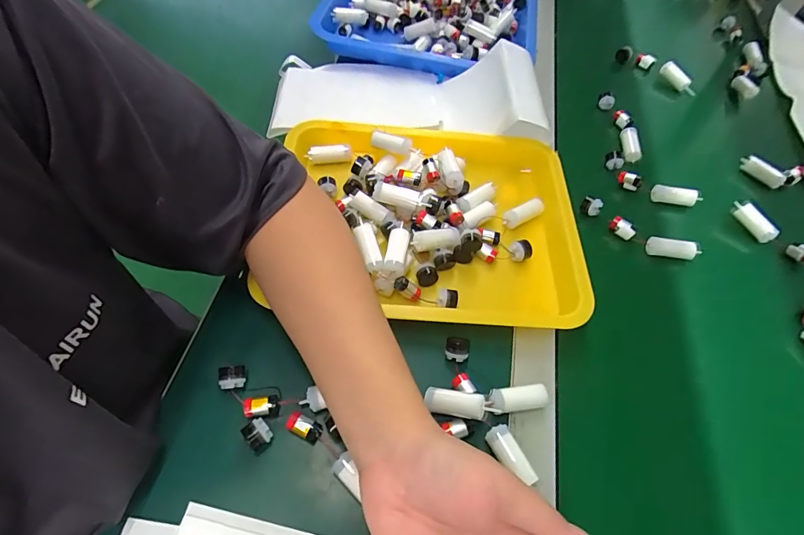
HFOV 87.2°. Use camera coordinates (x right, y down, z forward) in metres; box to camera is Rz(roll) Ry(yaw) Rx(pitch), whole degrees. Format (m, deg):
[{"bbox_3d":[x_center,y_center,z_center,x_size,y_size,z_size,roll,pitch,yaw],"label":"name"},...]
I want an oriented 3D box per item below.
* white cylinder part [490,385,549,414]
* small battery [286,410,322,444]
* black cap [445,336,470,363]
[{"bbox_3d":[0.101,0.117,0.372,0.050,0.019,0.018,-3,59,-4],"label":"white cylinder part"},{"bbox_3d":[-0.080,0.132,0.348,0.027,0.016,0.015,23,60,11],"label":"small battery"},{"bbox_3d":[0.050,0.075,0.386,0.021,0.021,0.016,13,59,5],"label":"black cap"}]

